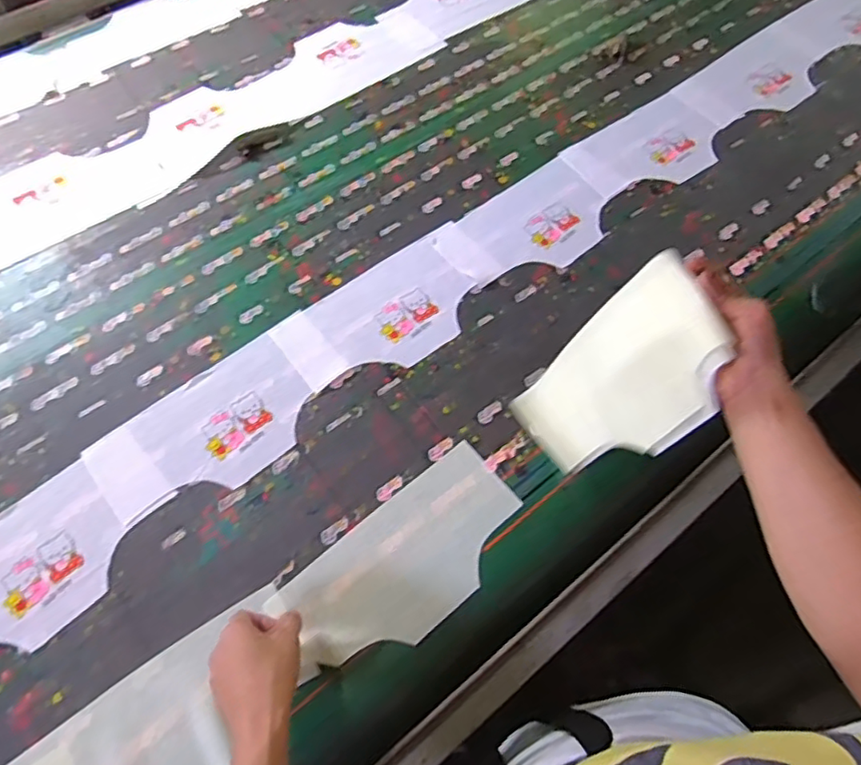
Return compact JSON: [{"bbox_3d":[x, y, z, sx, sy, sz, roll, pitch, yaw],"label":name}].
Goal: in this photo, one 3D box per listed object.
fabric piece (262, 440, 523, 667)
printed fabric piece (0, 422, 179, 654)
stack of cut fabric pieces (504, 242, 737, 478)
[{"bbox_3d":[-0.020,0.191,0.632,0.265,0.006,0.130,-38,73,-17],"label":"fabric piece"},{"bbox_3d":[-0.426,0.195,0.626,0.306,0.008,0.151,-39,70,-15],"label":"printed fabric piece"},{"bbox_3d":[0.187,0.008,0.583,0.138,0.242,0.030,49,43,12],"label":"stack of cut fabric pieces"}]

